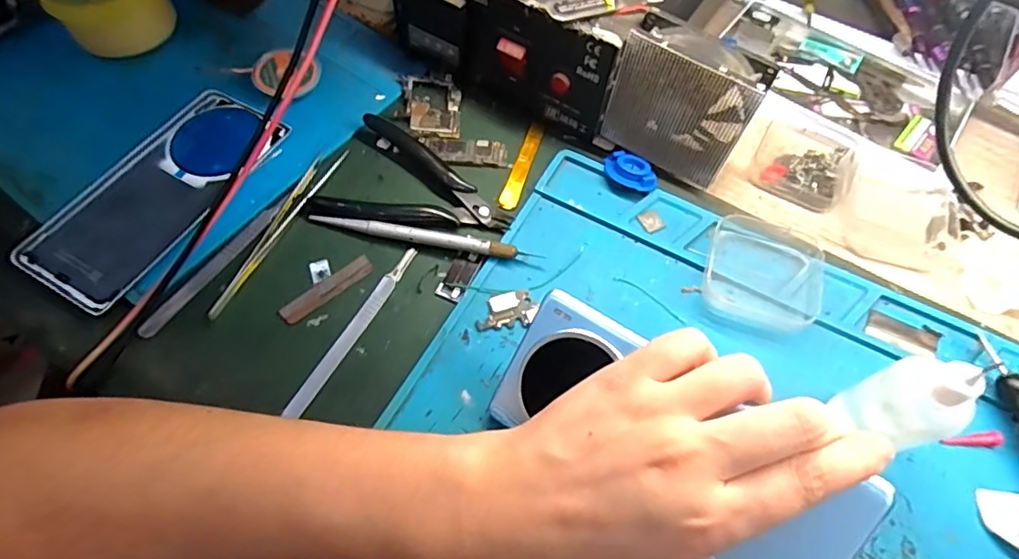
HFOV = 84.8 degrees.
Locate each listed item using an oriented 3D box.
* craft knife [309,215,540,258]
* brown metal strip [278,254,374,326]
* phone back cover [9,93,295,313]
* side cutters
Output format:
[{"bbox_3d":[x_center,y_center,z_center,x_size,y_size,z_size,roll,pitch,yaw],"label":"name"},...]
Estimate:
[{"bbox_3d":[-0.053,-0.027,0.340,0.139,0.009,0.011,10,63,4],"label":"craft knife"},{"bbox_3d":[-0.107,0.005,0.328,0.058,0.005,0.015,-38,69,-19],"label":"brown metal strip"},{"bbox_3d":[-0.218,-0.057,0.349,0.076,0.010,0.163,27,65,13],"label":"phone back cover"},{"bbox_3d":[-0.057,-0.059,0.357,0.120,0.008,0.074,21,64,10],"label":"side cutters"}]

